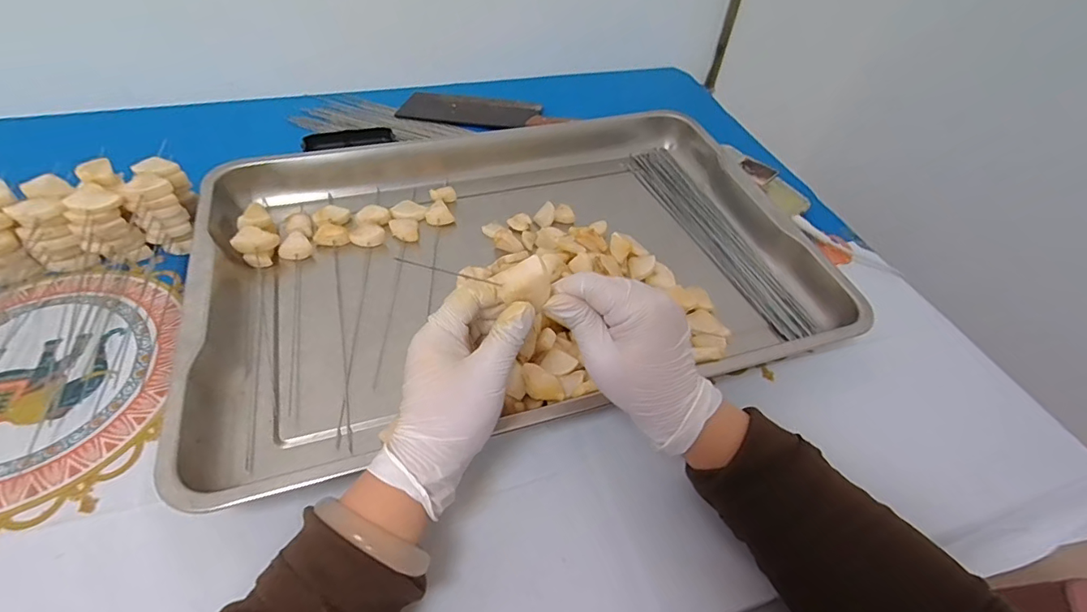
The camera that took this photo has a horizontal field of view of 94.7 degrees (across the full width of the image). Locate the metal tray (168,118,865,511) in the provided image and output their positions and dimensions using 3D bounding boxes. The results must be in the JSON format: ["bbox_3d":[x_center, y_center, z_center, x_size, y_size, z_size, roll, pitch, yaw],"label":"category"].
[{"bbox_3d":[-0.034,-0.068,0.526,0.577,0.050,0.426,-12,51,-14],"label":"metal tray"}]

